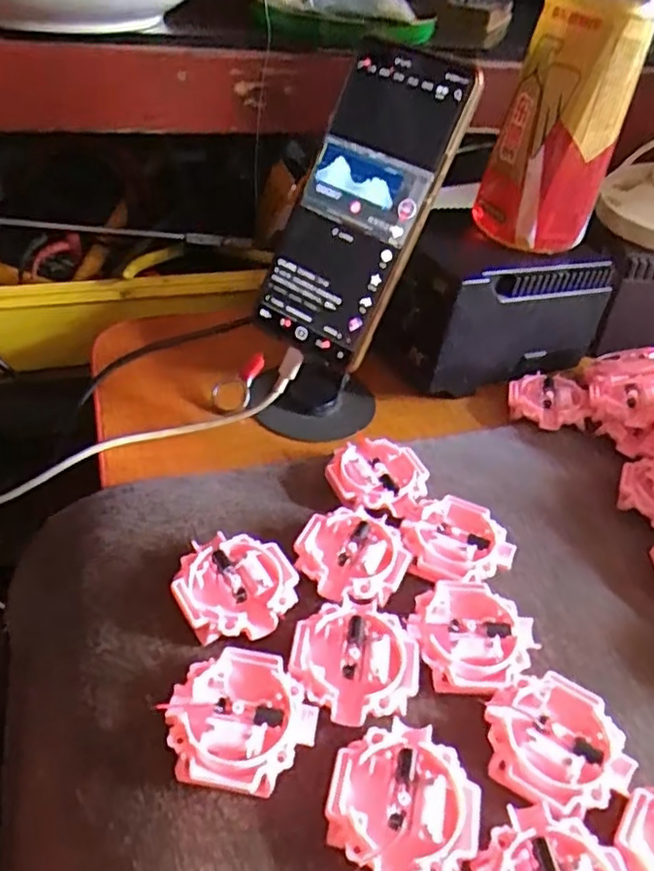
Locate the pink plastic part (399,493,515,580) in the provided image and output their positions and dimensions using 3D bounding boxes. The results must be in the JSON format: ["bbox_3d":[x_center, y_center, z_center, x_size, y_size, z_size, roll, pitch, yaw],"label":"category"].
[{"bbox_3d":[0.065,0.055,0.342,0.053,0.014,0.051,4,41,-4],"label":"pink plastic part"}]

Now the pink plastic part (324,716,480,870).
[{"bbox_3d":[0.027,0.133,0.243,0.051,0.015,0.053,4,41,-4],"label":"pink plastic part"}]

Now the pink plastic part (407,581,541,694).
[{"bbox_3d":[0.063,0.090,0.299,0.052,0.013,0.051,4,41,-4],"label":"pink plastic part"}]

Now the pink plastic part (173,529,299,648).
[{"bbox_3d":[-0.041,0.071,0.305,0.052,0.016,0.049,4,41,-4],"label":"pink plastic part"}]

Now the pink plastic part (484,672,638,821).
[{"bbox_3d":[0.089,0.123,0.266,0.052,0.017,0.050,-11,44,-20],"label":"pink plastic part"}]

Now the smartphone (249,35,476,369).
[{"bbox_3d":[0.016,-0.124,0.368,0.076,0.166,0.014,30,13,23],"label":"smartphone"}]

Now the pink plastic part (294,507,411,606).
[{"bbox_3d":[0.011,0.060,0.326,0.051,0.016,0.051,4,41,-4],"label":"pink plastic part"}]

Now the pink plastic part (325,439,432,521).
[{"bbox_3d":[0.027,0.024,0.372,0.053,0.017,0.050,13,41,6],"label":"pink plastic part"}]

